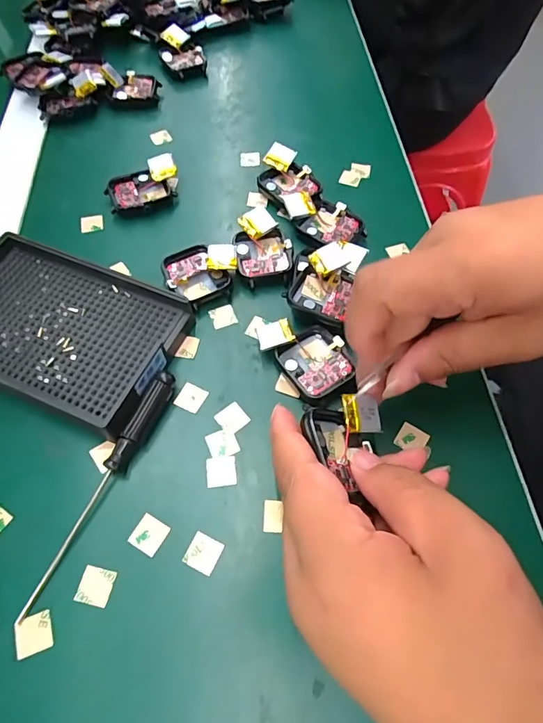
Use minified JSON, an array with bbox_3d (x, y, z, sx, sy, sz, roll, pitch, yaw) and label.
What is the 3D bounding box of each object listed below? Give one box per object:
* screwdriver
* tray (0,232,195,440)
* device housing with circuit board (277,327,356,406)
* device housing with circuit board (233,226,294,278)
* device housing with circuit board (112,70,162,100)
[{"bbox_3d":[-0.084,0.061,0.225,0.011,0.015,0.129,22,62,10],"label":"screwdriver"},{"bbox_3d":[-0.128,-0.021,0.267,0.141,0.018,0.093,21,62,9],"label":"tray"},{"bbox_3d":[0.026,0.002,0.261,0.038,0.013,0.043,-29,66,-17],"label":"device housing with circuit board"},{"bbox_3d":[-0.005,-0.073,0.300,0.038,0.010,0.039,-7,61,-6],"label":"device housing with circuit board"},{"bbox_3d":[-0.118,-0.244,0.396,0.036,0.011,0.034,10,61,4],"label":"device housing with circuit board"}]

